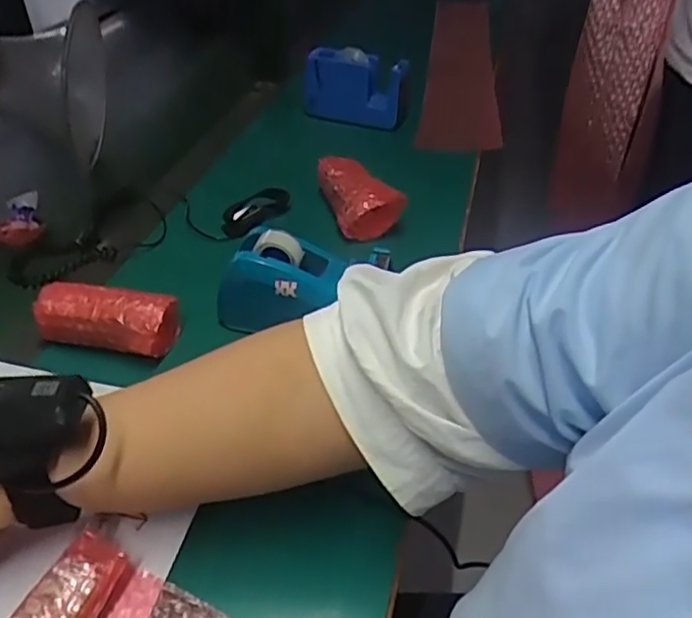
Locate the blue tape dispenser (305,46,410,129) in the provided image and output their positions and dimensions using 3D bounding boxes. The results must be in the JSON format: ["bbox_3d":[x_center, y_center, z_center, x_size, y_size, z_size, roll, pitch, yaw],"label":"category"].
[{"bbox_3d":[0.011,-0.296,0.820,0.131,0.093,0.043,9,40,4],"label":"blue tape dispenser"}]

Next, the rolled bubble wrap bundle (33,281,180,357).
[{"bbox_3d":[-0.190,0.009,0.487,0.104,0.043,0.046,8,40,3],"label":"rolled bubble wrap bundle"}]

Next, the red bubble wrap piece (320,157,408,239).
[{"bbox_3d":[0.012,-0.121,0.643,0.059,0.048,0.106,-9,42,-16],"label":"red bubble wrap piece"}]

